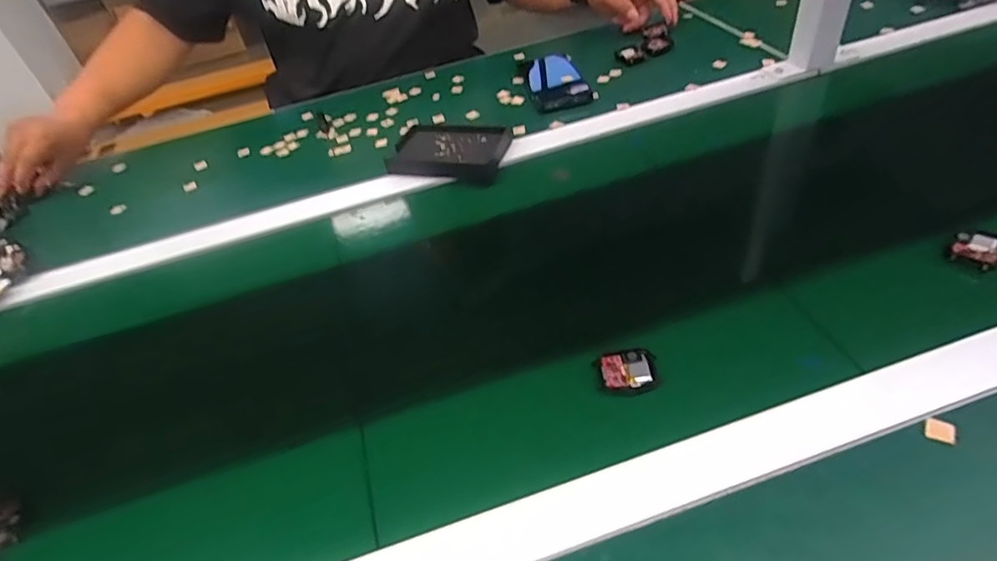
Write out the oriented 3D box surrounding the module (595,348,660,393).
[{"bbox_3d":[0.100,0.069,0.431,0.043,0.007,0.038,-7,44,5],"label":"module"}]

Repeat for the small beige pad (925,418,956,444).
[{"bbox_3d":[0.291,0.099,0.366,0.016,0.005,0.014,17,51,28],"label":"small beige pad"}]

